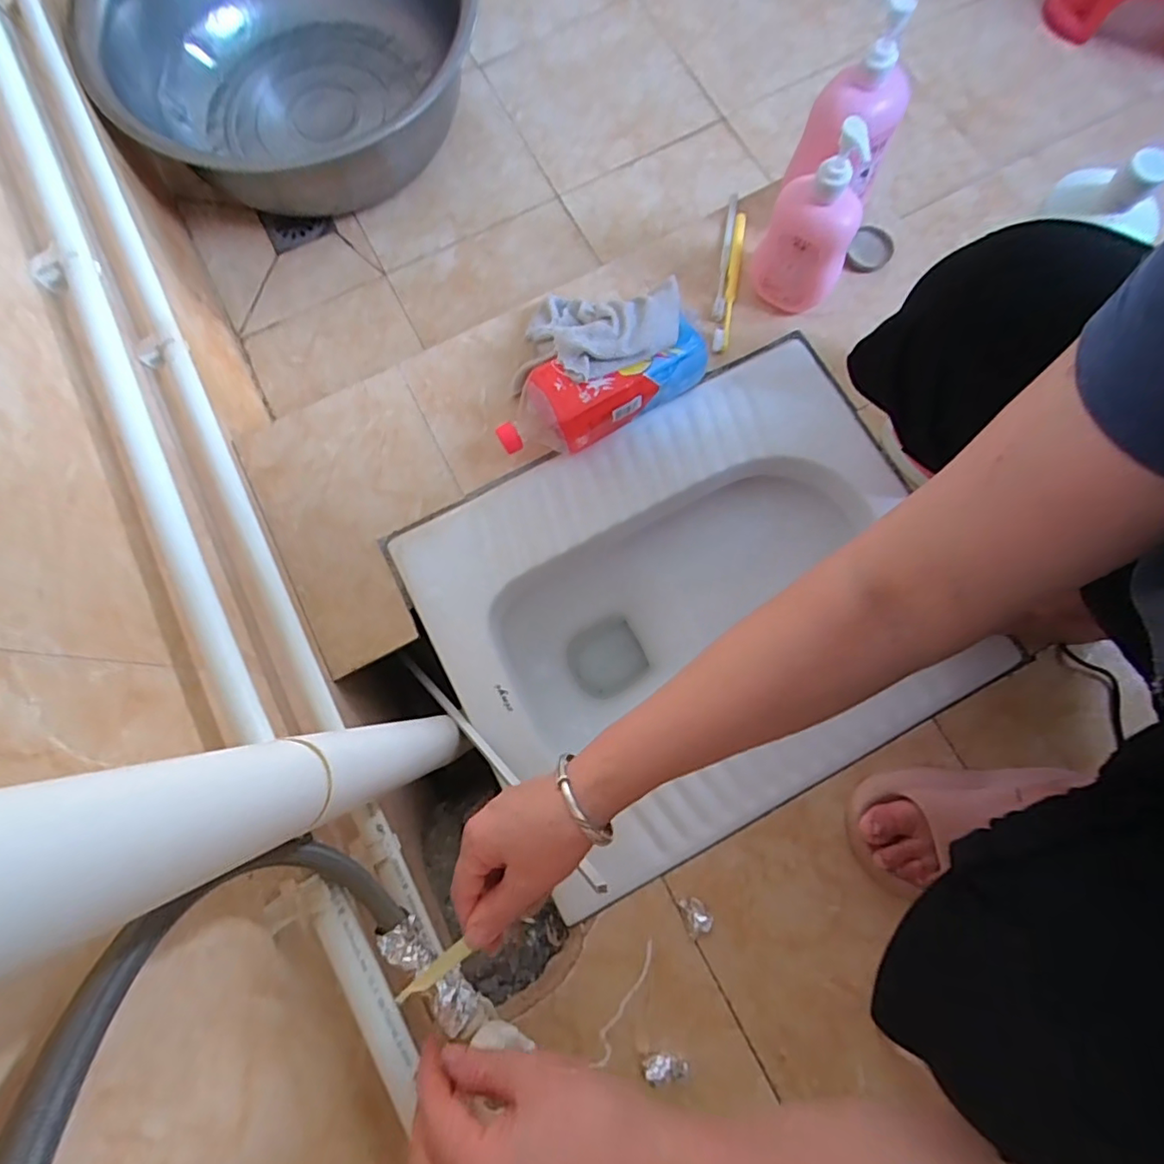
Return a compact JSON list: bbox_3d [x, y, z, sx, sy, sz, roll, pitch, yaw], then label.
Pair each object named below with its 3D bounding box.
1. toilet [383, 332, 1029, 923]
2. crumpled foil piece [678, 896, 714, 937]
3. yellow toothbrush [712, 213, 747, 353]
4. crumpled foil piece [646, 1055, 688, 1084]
[{"bbox_3d":[0.112,0.023,0.646,0.499,0.182,0.402,-30,79,-5],"label":"toilet"},{"bbox_3d":[0.102,0.297,0.498,0.024,0.004,0.030,-21,78,-3],"label":"crumpled foil piece"},{"bbox_3d":[0.167,-0.336,0.625,0.017,0.009,0.169,12,78,3],"label":"yellow toothbrush"},{"bbox_3d":[0.072,0.409,0.473,0.035,0.016,0.015,1,78,1],"label":"crumpled foil piece"}]

